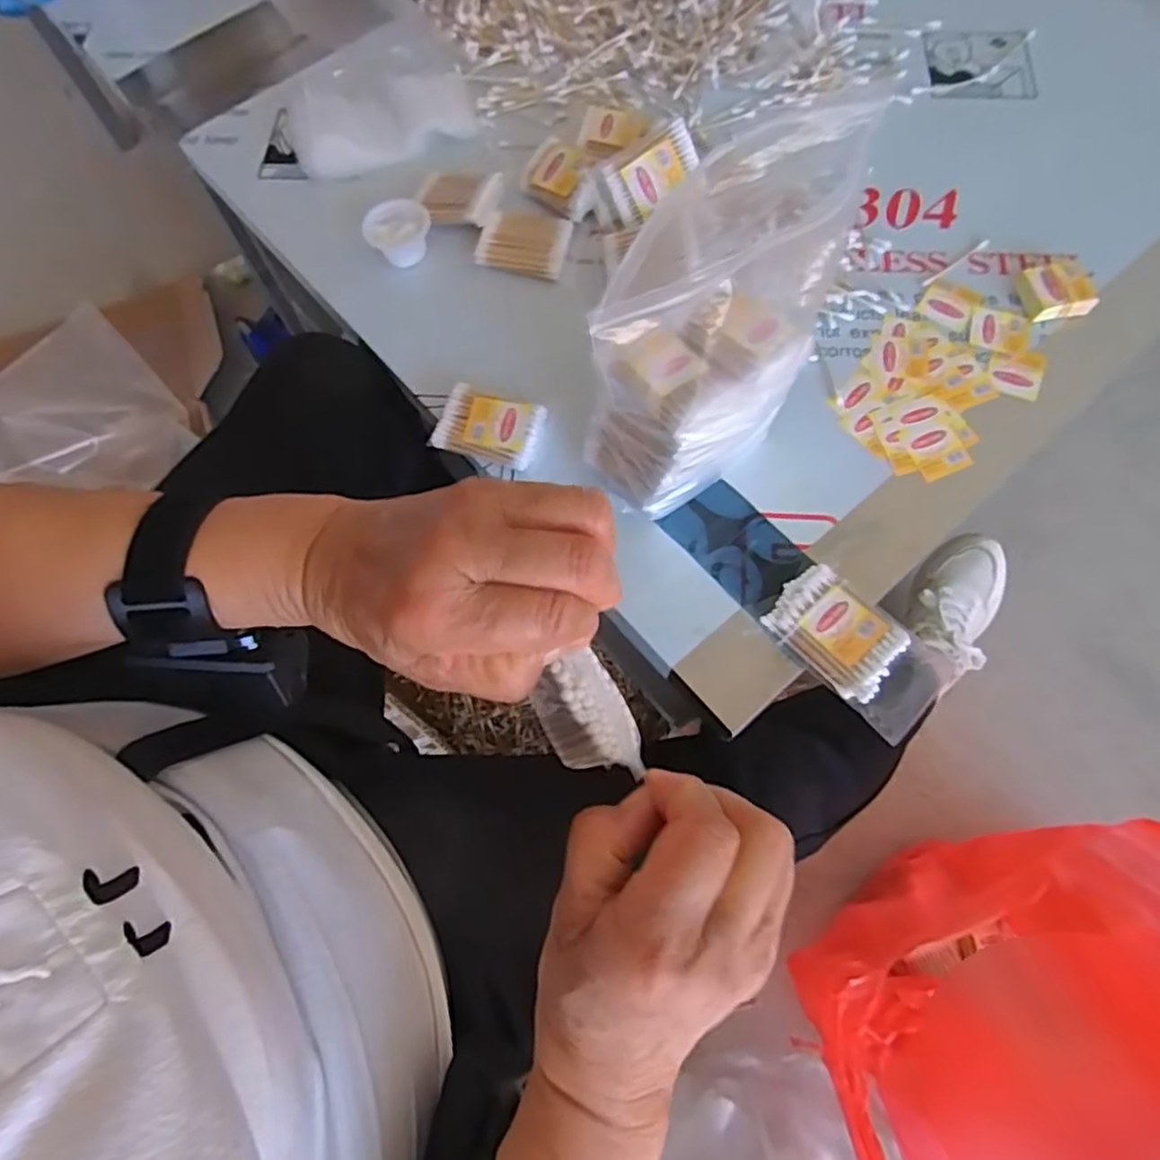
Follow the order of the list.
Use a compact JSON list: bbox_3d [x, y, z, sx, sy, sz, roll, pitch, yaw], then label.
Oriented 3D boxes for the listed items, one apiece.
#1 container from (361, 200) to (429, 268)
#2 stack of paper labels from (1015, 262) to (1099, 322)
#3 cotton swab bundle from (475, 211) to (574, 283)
[{"bbox_3d":[-0.152,-0.292,0.587,0.049,0.028,0.049,-1,69,2],"label":"container"},{"bbox_3d":[0.370,-0.225,0.540,0.049,0.018,0.044,-6,68,0],"label":"stack of paper labels"},{"bbox_3d":[-0.046,-0.282,0.582,0.070,0.022,0.056,13,70,7],"label":"cotton swab bundle"}]

